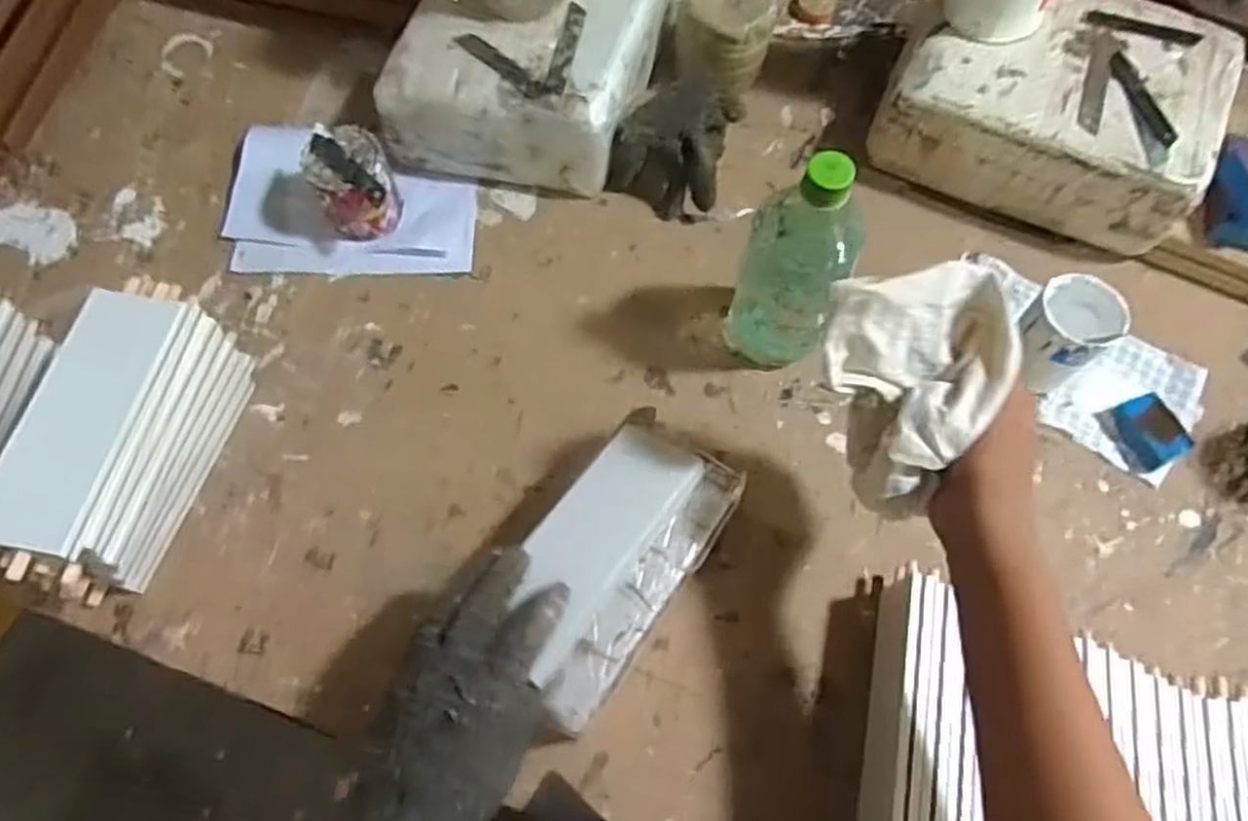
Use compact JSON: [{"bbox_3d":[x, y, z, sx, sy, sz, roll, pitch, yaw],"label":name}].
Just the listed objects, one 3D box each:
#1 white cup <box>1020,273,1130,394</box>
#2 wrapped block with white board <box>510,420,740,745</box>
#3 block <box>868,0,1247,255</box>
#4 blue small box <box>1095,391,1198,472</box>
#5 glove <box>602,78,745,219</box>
[{"bbox_3d":[0.341,-0.061,0.614,0.070,0.077,0.064,-36,73,-13],"label":"white cup"},{"bbox_3d":[-0.007,0.093,0.504,0.098,0.064,0.195,36,72,10],"label":"wrapped block with white board"},{"bbox_3d":[0.374,-0.275,0.683,0.261,0.084,0.198,23,71,8],"label":"block"},{"bbox_3d":[0.419,0.017,0.619,0.042,0.027,0.057,-19,72,-9],"label":"blue small box"},{"bbox_3d":[0.046,-0.236,0.683,0.096,0.072,0.102,20,70,7],"label":"glove"}]

